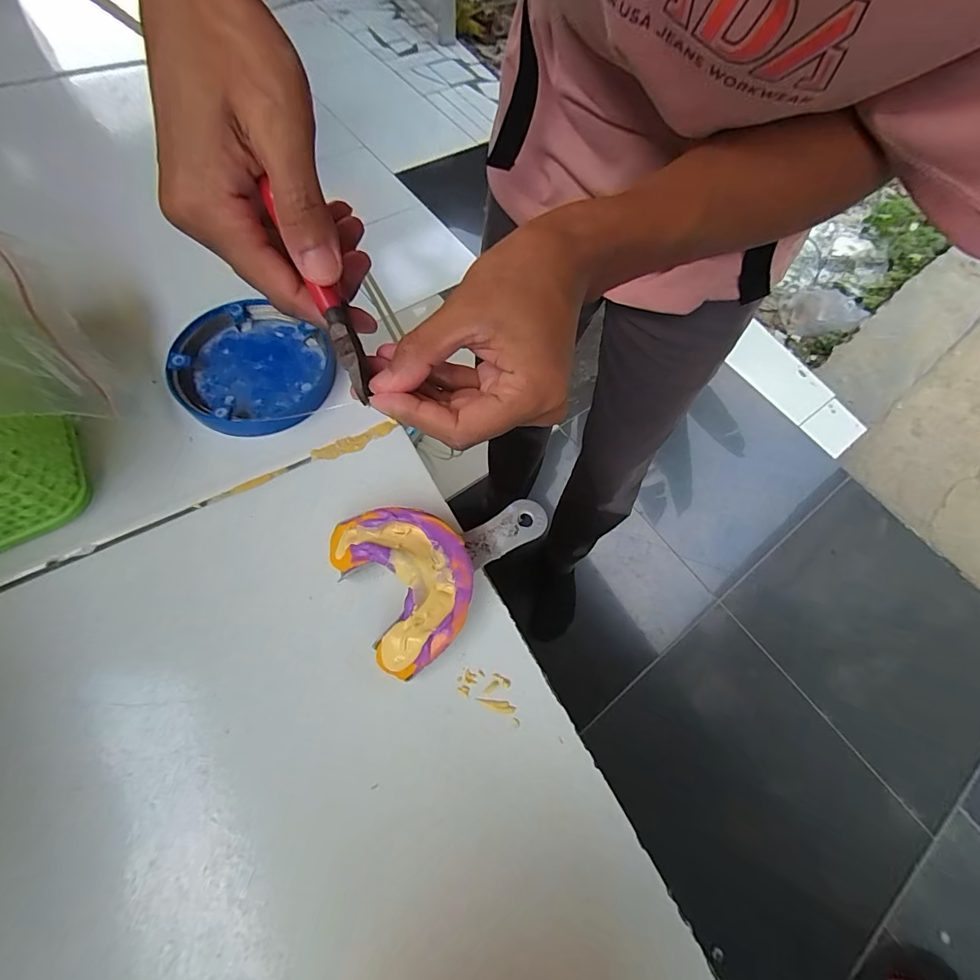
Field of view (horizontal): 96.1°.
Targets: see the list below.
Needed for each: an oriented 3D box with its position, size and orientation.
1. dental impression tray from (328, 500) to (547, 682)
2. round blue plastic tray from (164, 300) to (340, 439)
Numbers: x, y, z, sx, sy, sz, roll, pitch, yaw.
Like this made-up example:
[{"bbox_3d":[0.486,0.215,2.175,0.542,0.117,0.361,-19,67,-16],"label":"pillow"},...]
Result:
[{"bbox_3d":[-0.016,0.029,0.197,0.094,0.026,0.068,-27,70,-16],"label":"dental impression tray"},{"bbox_3d":[-0.124,-0.064,0.232,0.074,0.019,0.075,2,65,-4],"label":"round blue plastic tray"}]

